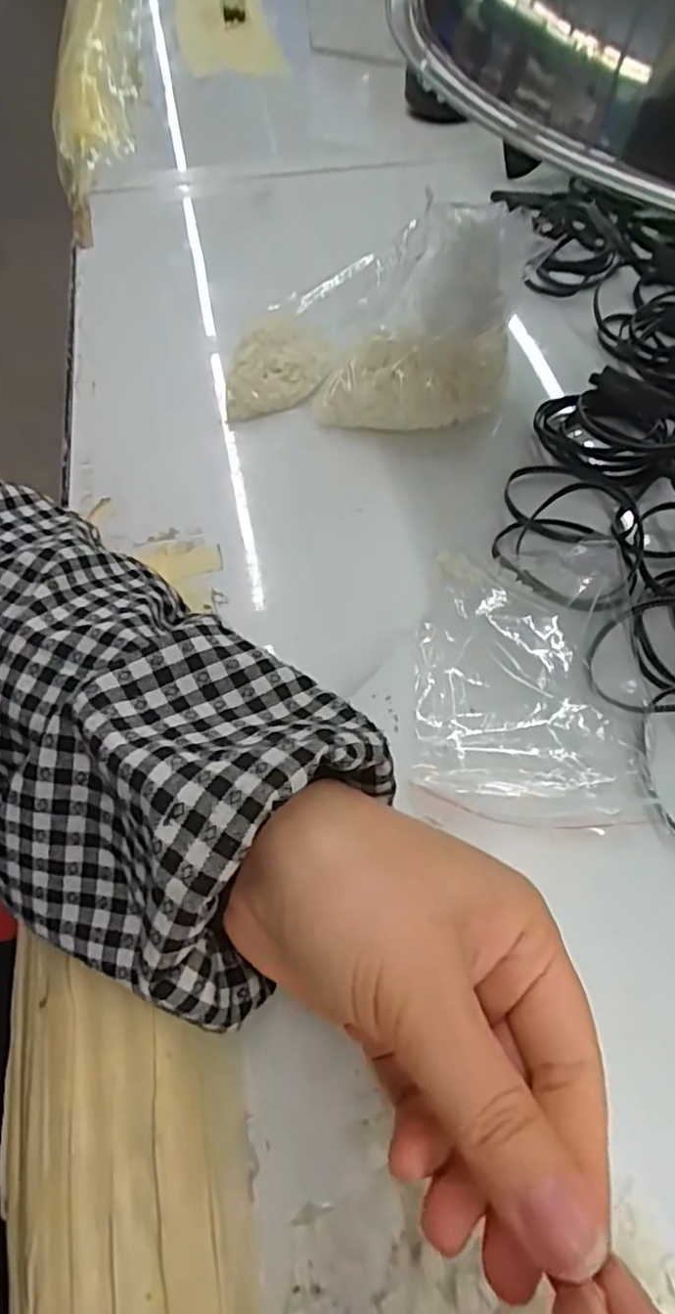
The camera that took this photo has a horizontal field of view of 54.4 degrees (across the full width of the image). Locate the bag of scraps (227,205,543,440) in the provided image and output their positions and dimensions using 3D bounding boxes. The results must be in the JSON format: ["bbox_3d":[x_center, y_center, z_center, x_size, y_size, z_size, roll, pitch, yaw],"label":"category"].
[{"bbox_3d":[0.017,-0.176,0.343,0.148,0.088,0.074,13,60,8],"label":"bag of scraps"}]

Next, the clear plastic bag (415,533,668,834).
[{"bbox_3d":[0.080,0.004,0.269,0.092,0.025,0.137,6,63,0],"label":"clear plastic bag"}]

